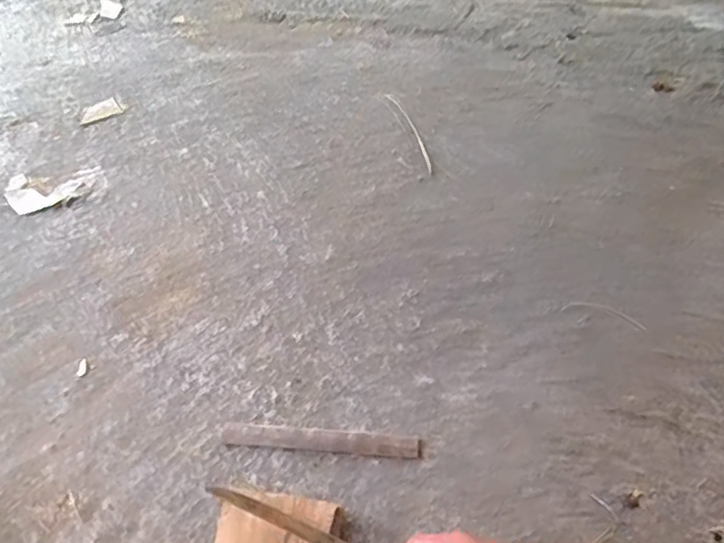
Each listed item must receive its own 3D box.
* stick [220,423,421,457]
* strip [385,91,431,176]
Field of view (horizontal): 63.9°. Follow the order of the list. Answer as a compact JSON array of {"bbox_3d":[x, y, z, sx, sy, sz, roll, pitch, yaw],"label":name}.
[{"bbox_3d":[-0.049,0.195,0.672,0.228,0.011,0.026,5,60,1],"label":"stick"},{"bbox_3d":[0.077,-0.220,0.901,0.020,0.005,0.168,-17,62,-11],"label":"strip"}]

